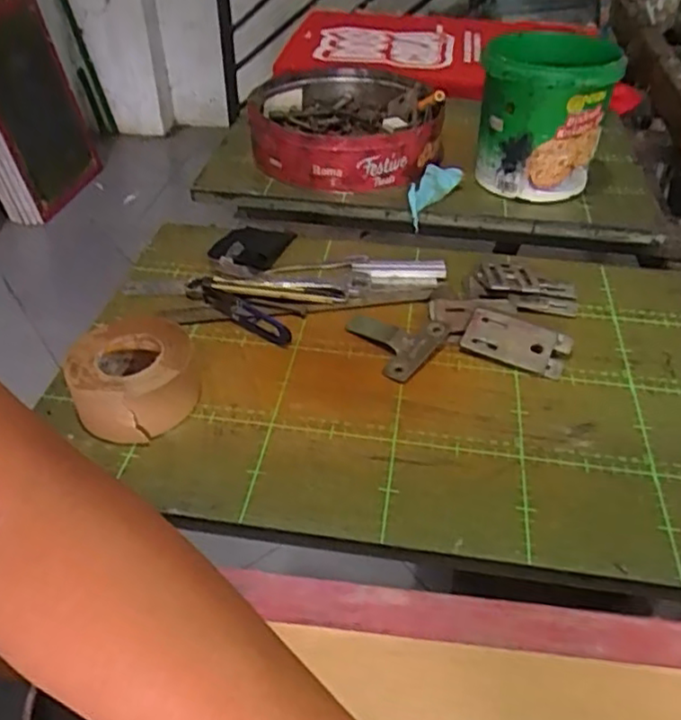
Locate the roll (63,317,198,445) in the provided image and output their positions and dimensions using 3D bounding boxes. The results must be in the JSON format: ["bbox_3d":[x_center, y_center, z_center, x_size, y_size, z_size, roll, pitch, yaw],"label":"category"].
[{"bbox_3d":[-0.168,0.018,0.546,0.096,0.056,0.103,0,41,0],"label":"roll"}]

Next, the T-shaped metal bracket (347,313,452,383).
[{"bbox_3d":[0.044,-0.023,0.628,0.089,0.014,0.079,27,48,27],"label":"T-shaped metal bracket"}]

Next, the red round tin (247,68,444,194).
[{"bbox_3d":[0.006,-0.337,0.948,0.258,0.070,0.298,0,41,0],"label":"red round tin"}]

